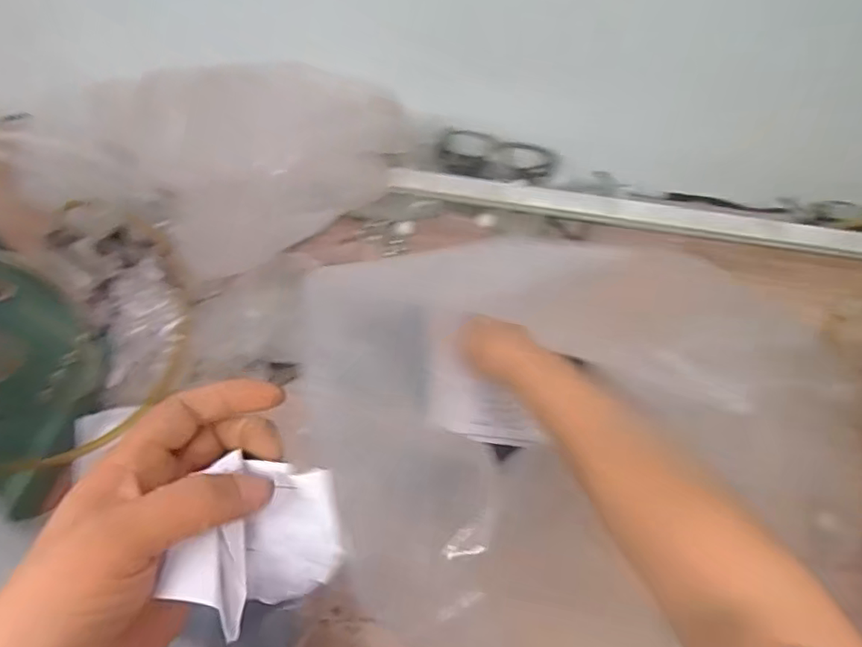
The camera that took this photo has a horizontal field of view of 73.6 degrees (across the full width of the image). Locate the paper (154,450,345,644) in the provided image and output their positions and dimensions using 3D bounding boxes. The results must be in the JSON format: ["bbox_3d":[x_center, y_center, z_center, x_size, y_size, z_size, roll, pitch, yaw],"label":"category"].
[{"bbox_3d":[-0.069,0.093,0.246,0.055,0.051,0.064,10,65,8],"label":"paper"}]

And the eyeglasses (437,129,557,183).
[{"bbox_3d":[0.095,-0.241,0.827,0.168,0.060,0.030,9,65,7],"label":"eyeglasses"}]

